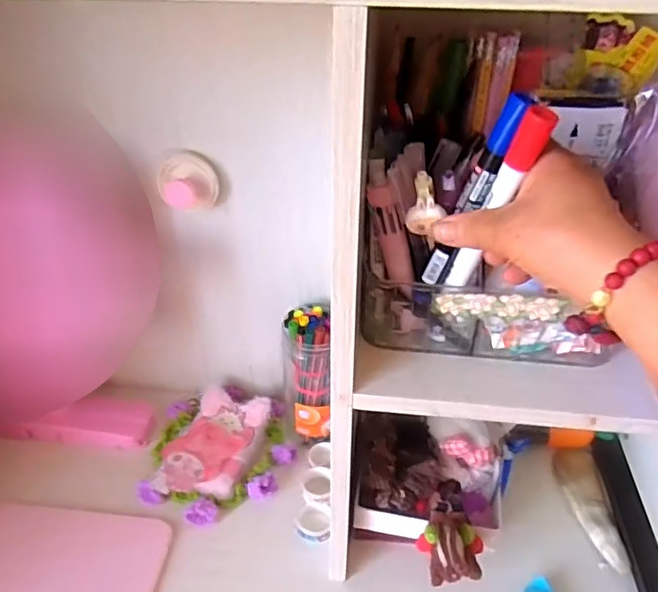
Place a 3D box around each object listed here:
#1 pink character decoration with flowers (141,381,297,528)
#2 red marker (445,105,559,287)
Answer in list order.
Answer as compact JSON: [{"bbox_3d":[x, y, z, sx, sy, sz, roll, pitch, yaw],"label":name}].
[{"bbox_3d":[-0.116,0.159,0.613,0.146,0.034,0.165,1,36,0],"label":"pink character decoration with flowers"},{"bbox_3d":[0.096,-0.052,0.331,0.013,0.127,0.014,-15,56,-23],"label":"red marker"}]

